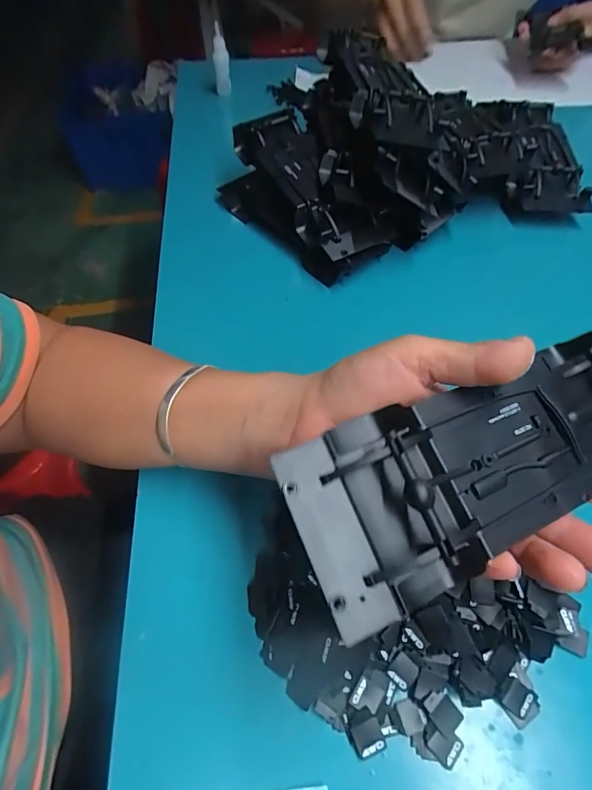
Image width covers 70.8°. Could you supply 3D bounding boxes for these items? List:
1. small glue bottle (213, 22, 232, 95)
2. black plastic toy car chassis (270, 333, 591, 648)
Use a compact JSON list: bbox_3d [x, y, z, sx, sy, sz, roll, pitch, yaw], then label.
[{"bbox_3d":[-0.106,-0.472,0.592,0.022,0.088,0.024,-6,15,-5],"label":"small glue bottle"},{"bbox_3d":[0.090,0.028,0.186,0.193,0.033,0.075,-19,76,-18],"label":"black plastic toy car chassis"}]

